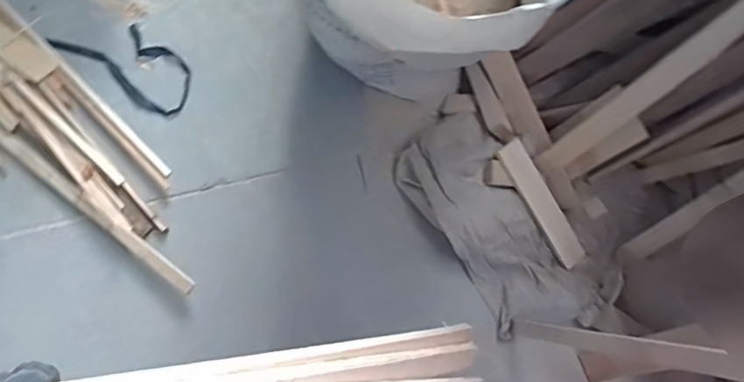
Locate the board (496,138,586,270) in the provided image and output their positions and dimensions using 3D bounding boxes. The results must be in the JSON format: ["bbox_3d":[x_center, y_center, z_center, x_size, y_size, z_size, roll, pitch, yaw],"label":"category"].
[{"bbox_3d":[0.427,0.032,1.377,0.073,0.020,0.353,-36,101,-10],"label":"board"}]

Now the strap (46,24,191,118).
[{"bbox_3d":[-0.696,-0.375,1.591,0.420,0.023,0.184,34,76,9],"label":"strap"}]

